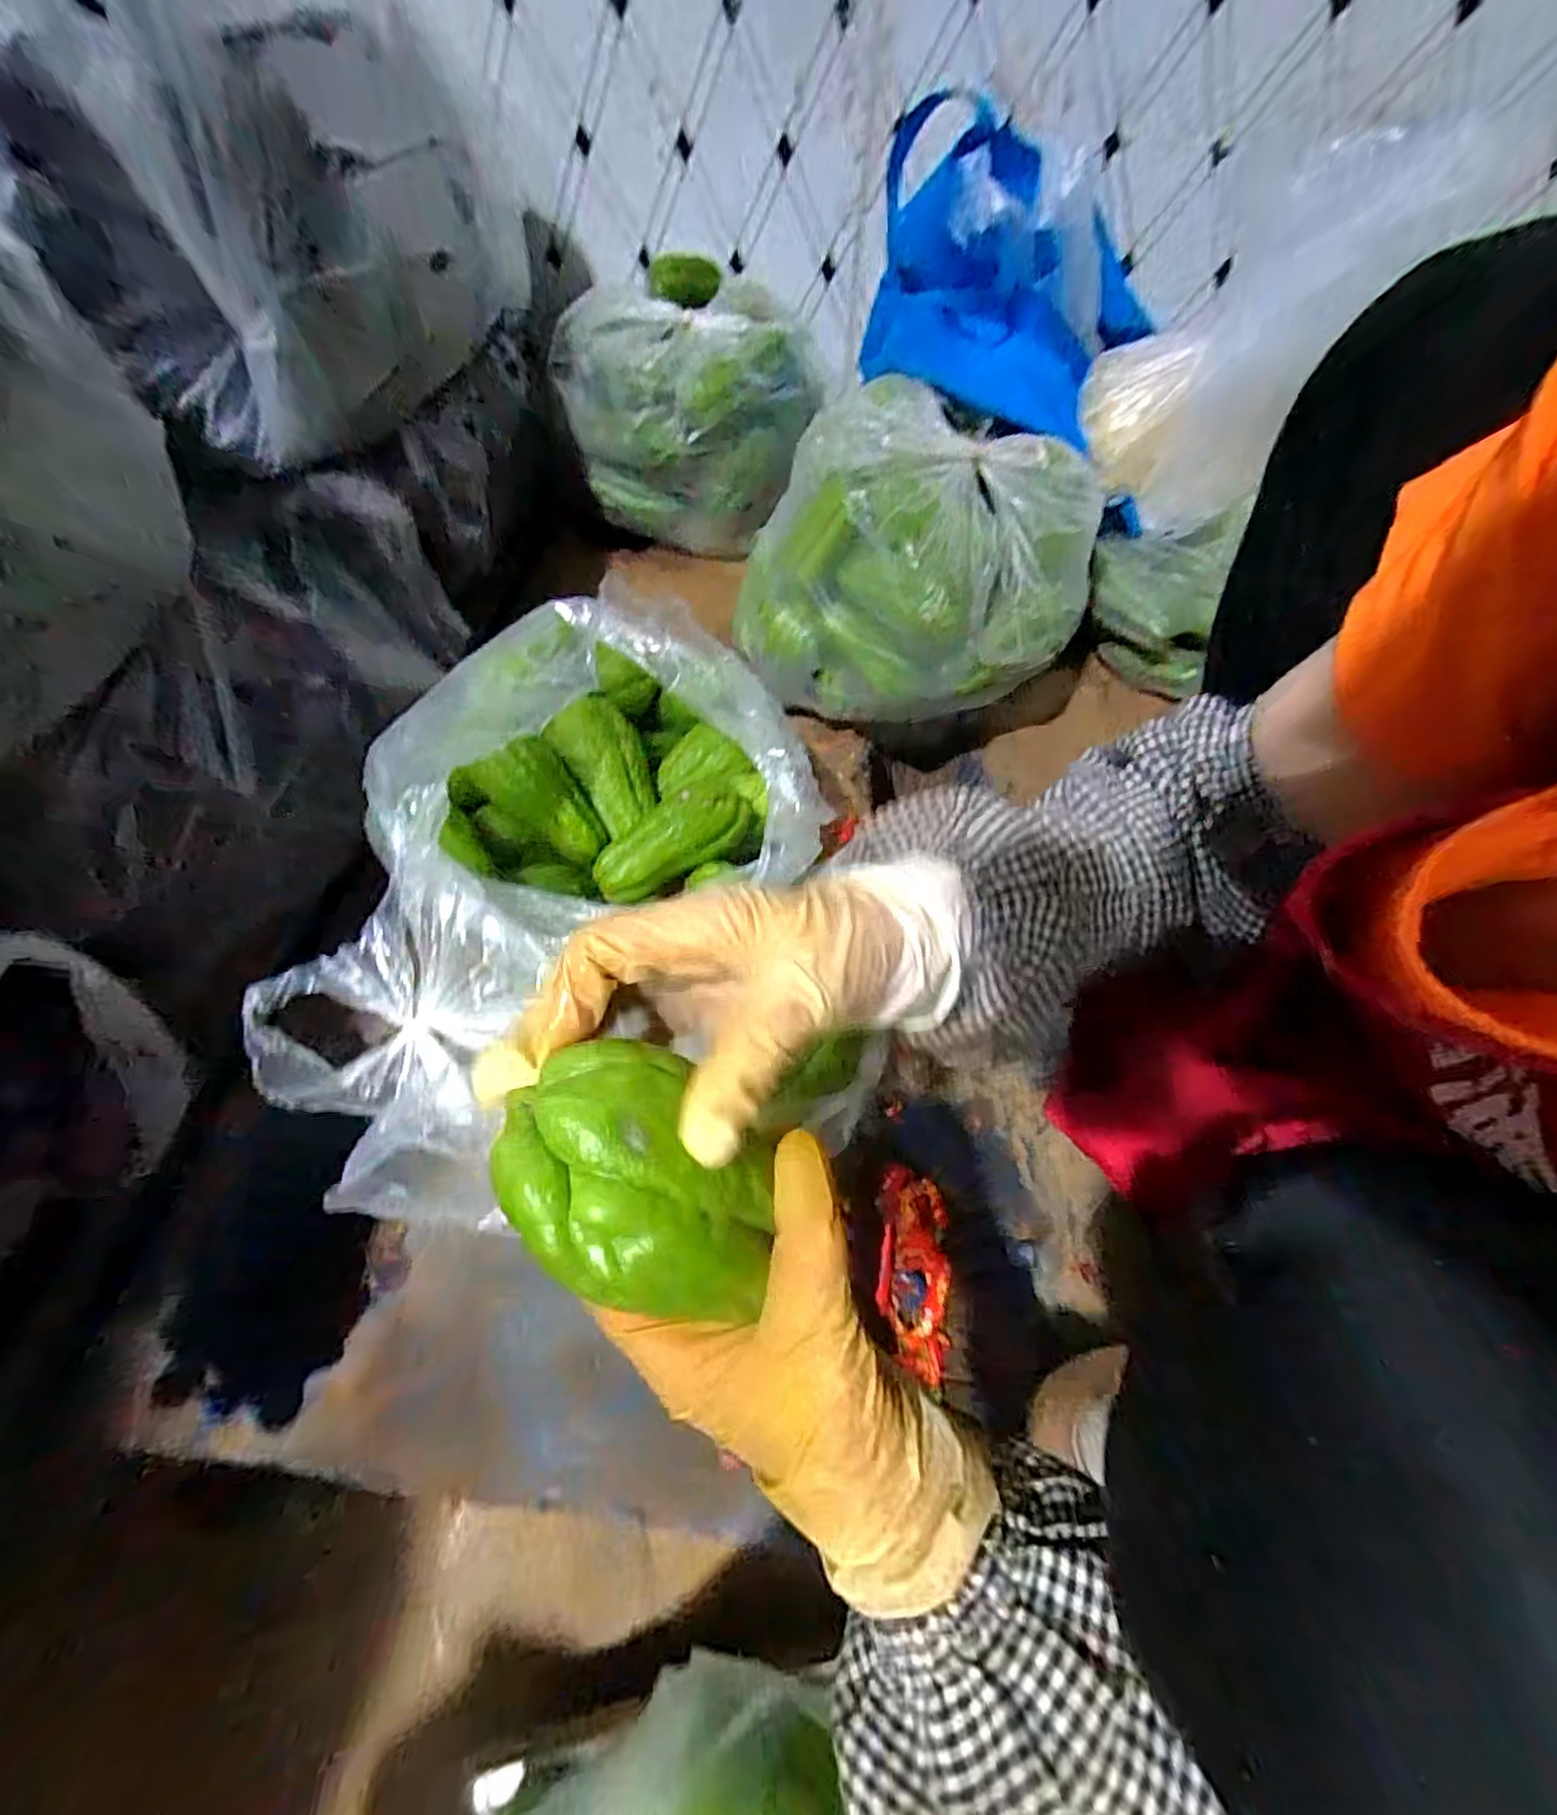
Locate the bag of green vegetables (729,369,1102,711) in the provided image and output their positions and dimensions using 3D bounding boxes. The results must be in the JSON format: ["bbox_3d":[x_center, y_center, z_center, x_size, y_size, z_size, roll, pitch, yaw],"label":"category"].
[{"bbox_3d":[0.124,-0.321,0.637,0.305,0.205,0.216,15,56,7],"label":"bag of green vegetables"}]

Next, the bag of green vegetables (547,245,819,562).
[{"bbox_3d":[-0.103,-0.562,0.808,0.288,0.238,0.173,-9,56,-10],"label":"bag of green vegetables"}]

